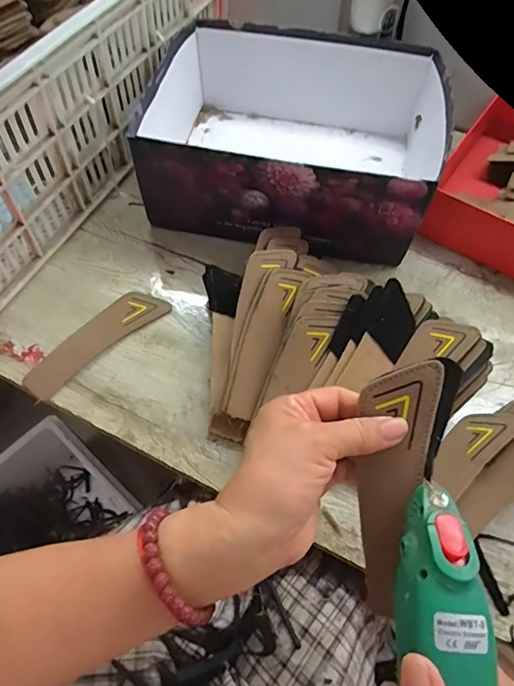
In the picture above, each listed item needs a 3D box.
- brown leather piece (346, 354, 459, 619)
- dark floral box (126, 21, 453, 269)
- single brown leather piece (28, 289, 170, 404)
[{"bbox_3d":[0.078,0.084,0.275,0.045,0.015,0.156,13,97,7],"label":"brown leather piece"},{"bbox_3d":[0.046,-0.255,0.556,0.311,0.116,0.282,11,59,6],"label":"dark floral box"},{"bbox_3d":[-0.161,-0.004,0.462,0.044,0.005,0.152,42,67,18],"label":"single brown leather piece"}]

